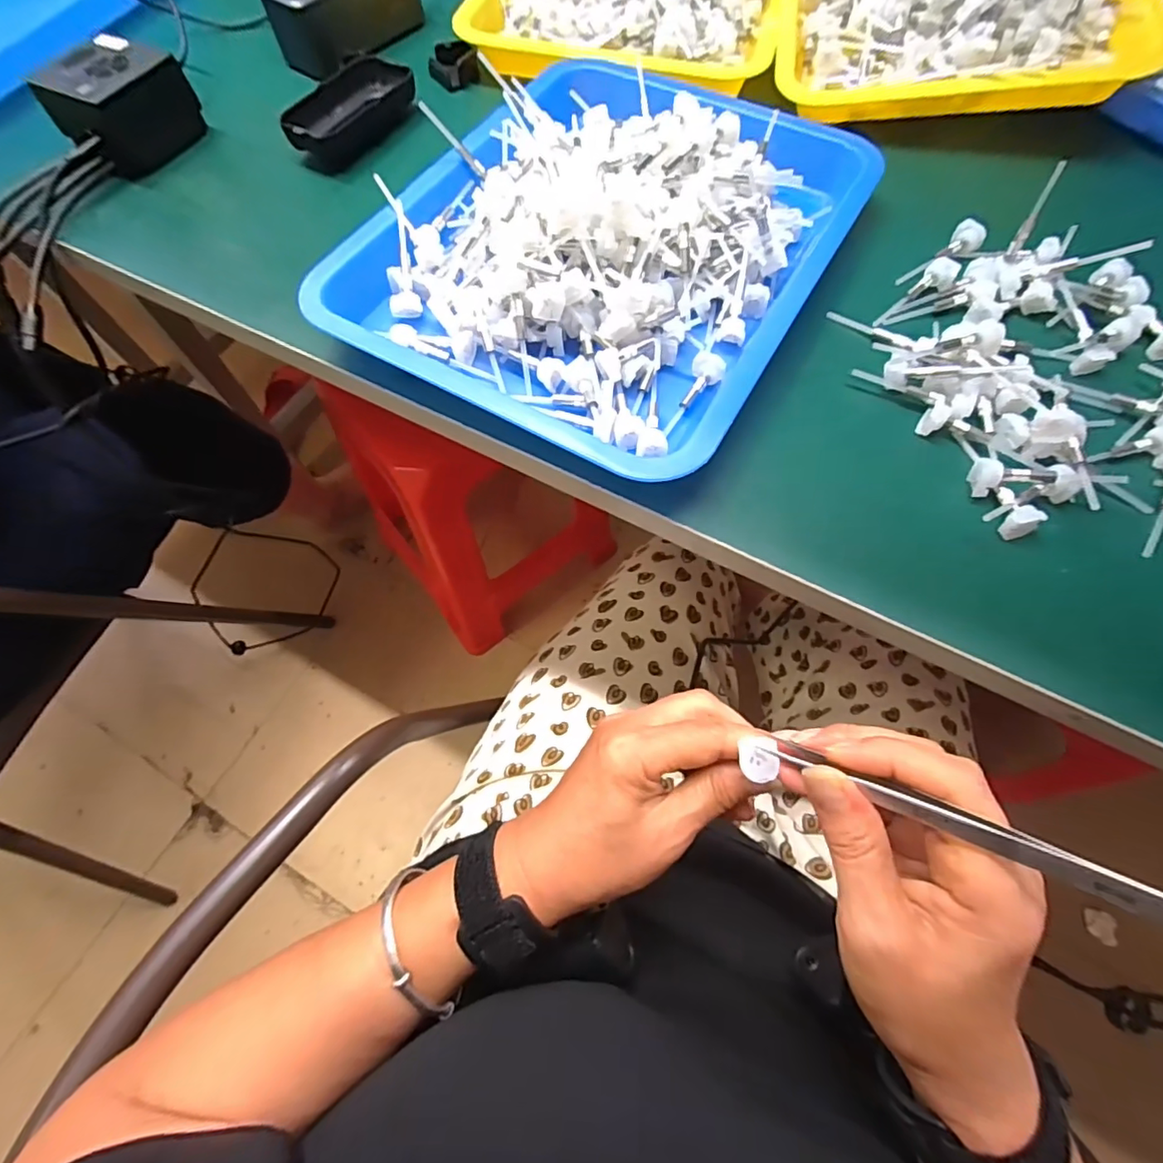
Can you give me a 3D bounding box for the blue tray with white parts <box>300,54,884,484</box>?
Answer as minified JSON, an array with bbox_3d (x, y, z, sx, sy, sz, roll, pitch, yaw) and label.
[{"bbox_3d":[0.016,-0.220,0.340,0.256,0.058,0.300,27,69,11],"label":"blue tray with white parts"}]

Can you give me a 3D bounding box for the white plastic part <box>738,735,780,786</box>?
[{"bbox_3d":[0.079,0.078,0.240,0.015,0.005,0.019,-1,67,0],"label":"white plastic part"}]

